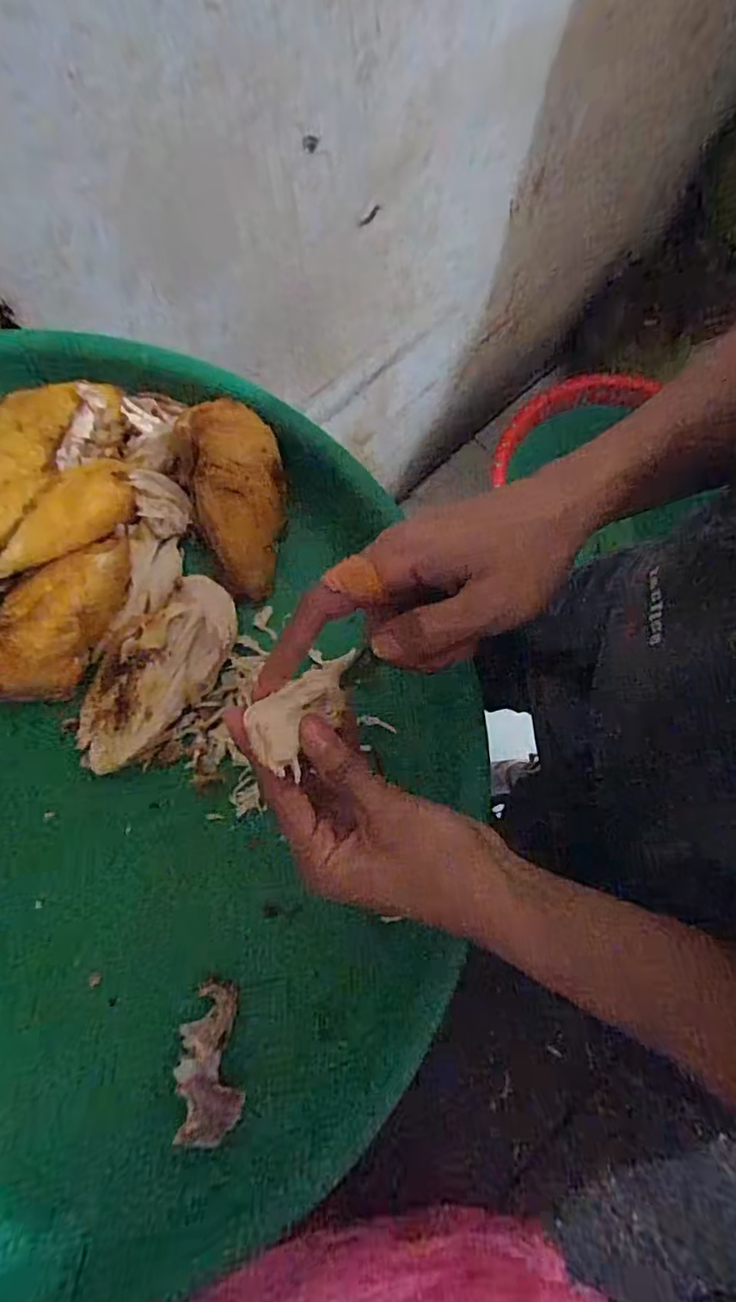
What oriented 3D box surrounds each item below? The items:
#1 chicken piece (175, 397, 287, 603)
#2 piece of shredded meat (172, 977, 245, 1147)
[{"bbox_3d":[-0.088,-0.100,0.389,0.064,0.035,0.127,-9,101,-2],"label":"chicken piece"},{"bbox_3d":[-0.092,0.238,0.337,0.038,0.005,0.077,-3,61,-1],"label":"piece of shredded meat"}]

